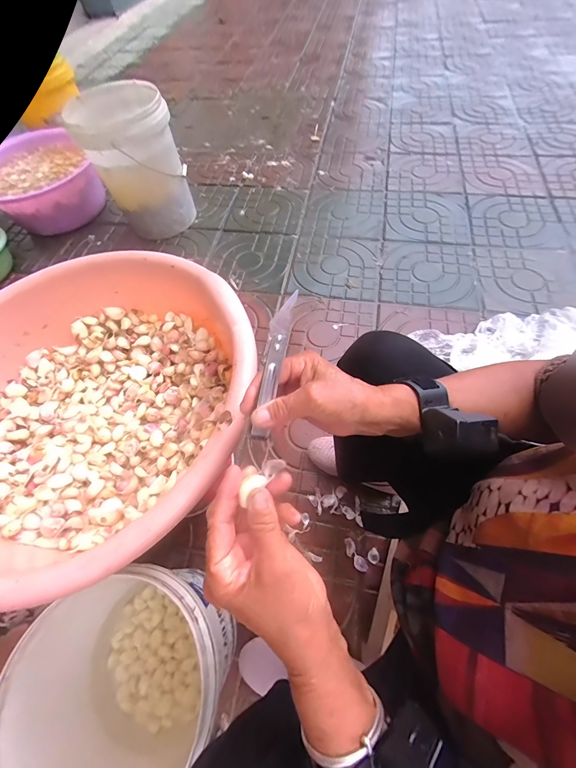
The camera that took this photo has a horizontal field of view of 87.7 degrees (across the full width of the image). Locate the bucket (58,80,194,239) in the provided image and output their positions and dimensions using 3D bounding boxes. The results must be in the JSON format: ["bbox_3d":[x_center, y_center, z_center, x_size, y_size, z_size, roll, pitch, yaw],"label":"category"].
[{"bbox_3d":[-0.512,-0.745,1.051,0.282,0.378,0.262,-24,62,-8],"label":"bucket"}]

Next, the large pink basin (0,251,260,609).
[{"bbox_3d":[-0.268,0.022,0.428,0.433,0.154,0.440,-2,61,4],"label":"large pink basin"}]

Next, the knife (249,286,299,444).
[{"bbox_3d":[-0.014,-0.015,0.265,0.016,0.012,0.132,14,96,10],"label":"knife"}]

